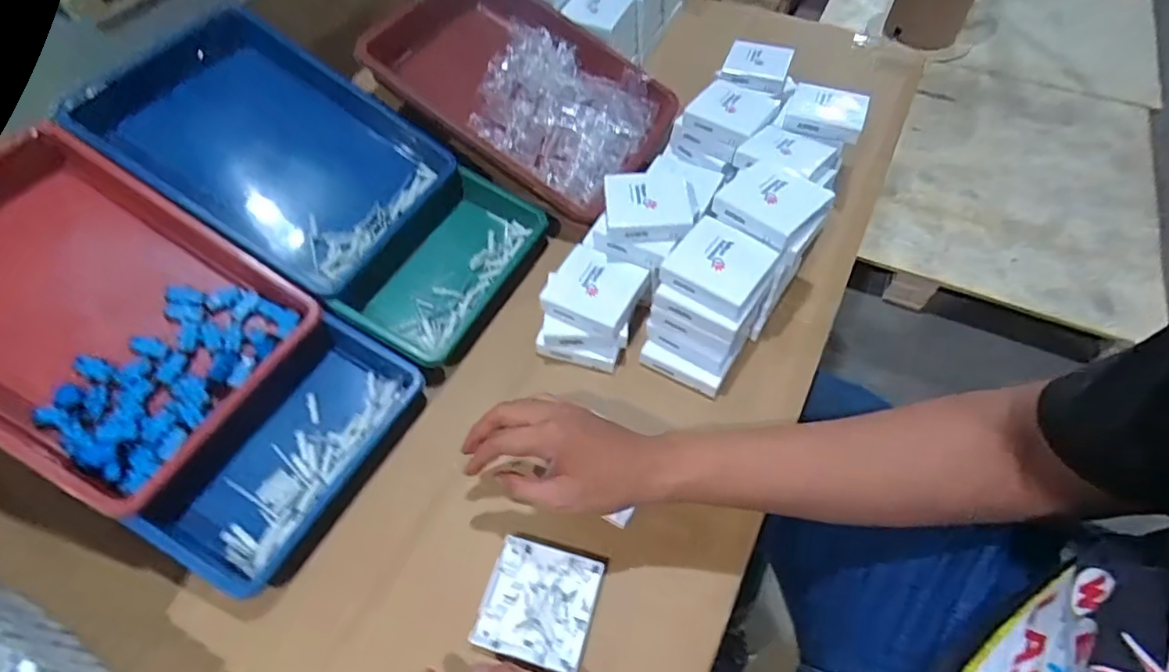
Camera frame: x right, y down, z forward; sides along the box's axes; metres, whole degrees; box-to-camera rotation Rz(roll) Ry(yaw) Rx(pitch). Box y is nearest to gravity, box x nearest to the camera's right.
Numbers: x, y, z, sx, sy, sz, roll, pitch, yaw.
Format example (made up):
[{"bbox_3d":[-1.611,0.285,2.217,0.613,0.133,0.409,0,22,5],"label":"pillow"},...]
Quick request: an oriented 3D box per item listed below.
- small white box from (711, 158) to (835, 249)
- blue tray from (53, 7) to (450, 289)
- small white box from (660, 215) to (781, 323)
[{"bbox_3d":[0.182,-0.133,0.576,0.089,0.025,0.091,37,64,23],"label":"small white box"},{"bbox_3d":[-0.331,-0.205,0.628,0.313,0.072,0.222,34,70,-4],"label":"blue tray"},{"bbox_3d":[0.128,-0.067,0.554,0.087,0.025,0.084,30,61,20],"label":"small white box"}]

